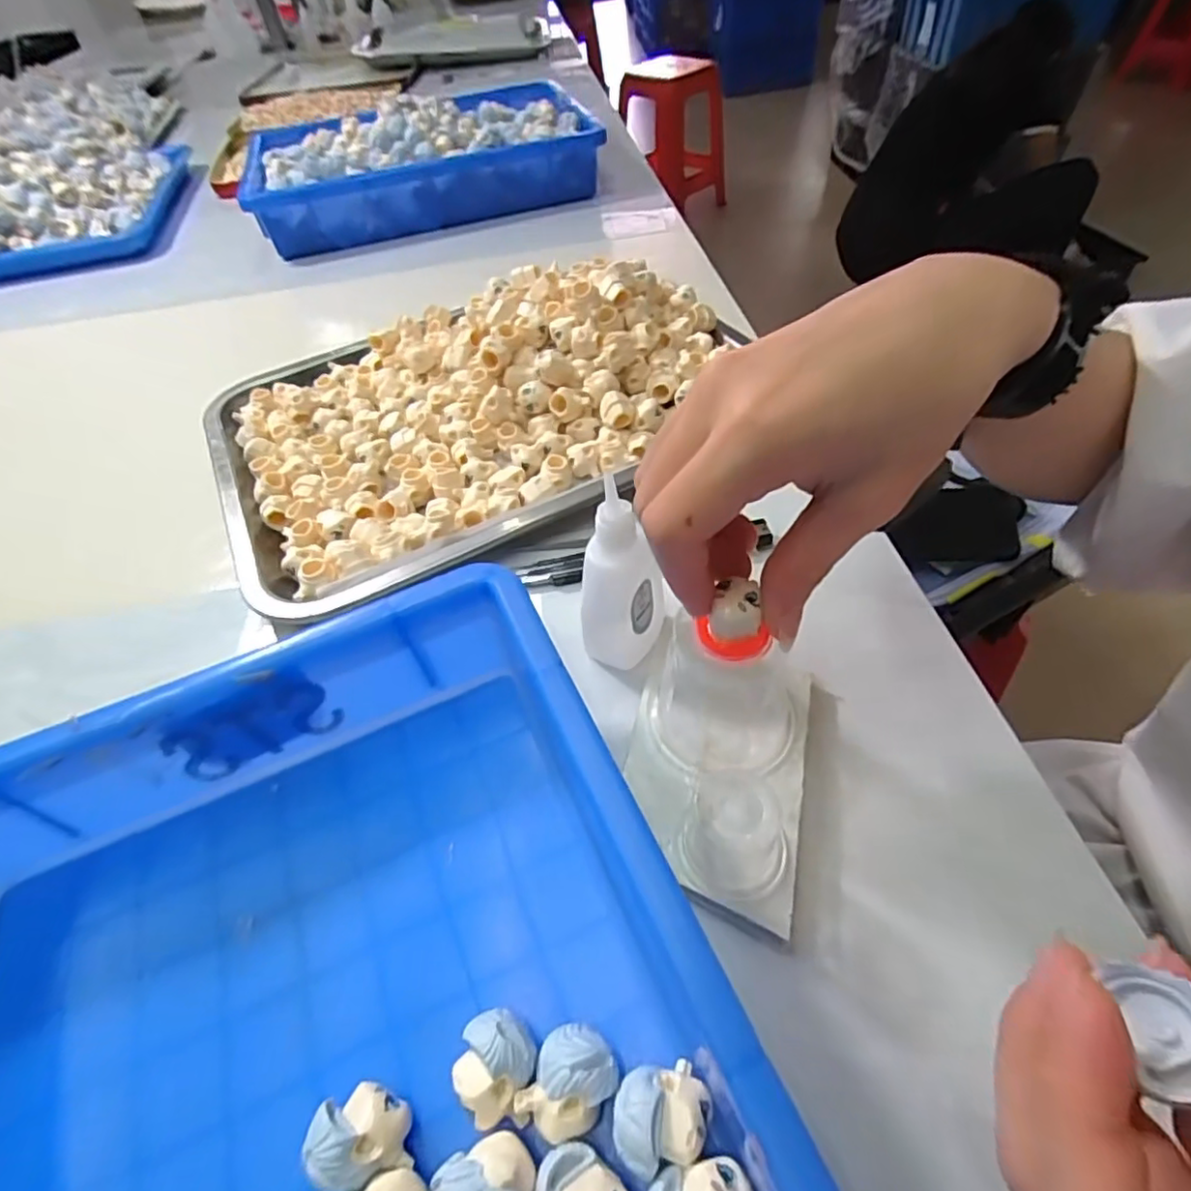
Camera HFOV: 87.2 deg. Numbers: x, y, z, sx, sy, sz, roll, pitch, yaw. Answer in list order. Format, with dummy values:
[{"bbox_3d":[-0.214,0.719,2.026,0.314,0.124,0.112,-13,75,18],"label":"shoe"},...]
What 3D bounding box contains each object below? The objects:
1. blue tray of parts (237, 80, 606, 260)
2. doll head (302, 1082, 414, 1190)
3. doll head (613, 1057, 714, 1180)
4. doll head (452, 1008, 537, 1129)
[{"bbox_3d":[-0.192,-0.484,0.696,0.358,0.074,0.215,-16,51,-7],"label":"blue tray of parts"},{"bbox_3d":[-0.066,0.155,0.180,0.025,0.024,0.022,-18,51,-9],"label":"doll head"},{"bbox_3d":[0.019,0.147,0.177,0.027,0.023,0.022,-15,51,-7],"label":"doll head"},{"bbox_3d":[-0.029,0.141,0.187,0.023,0.023,0.026,5,51,10],"label":"doll head"}]

